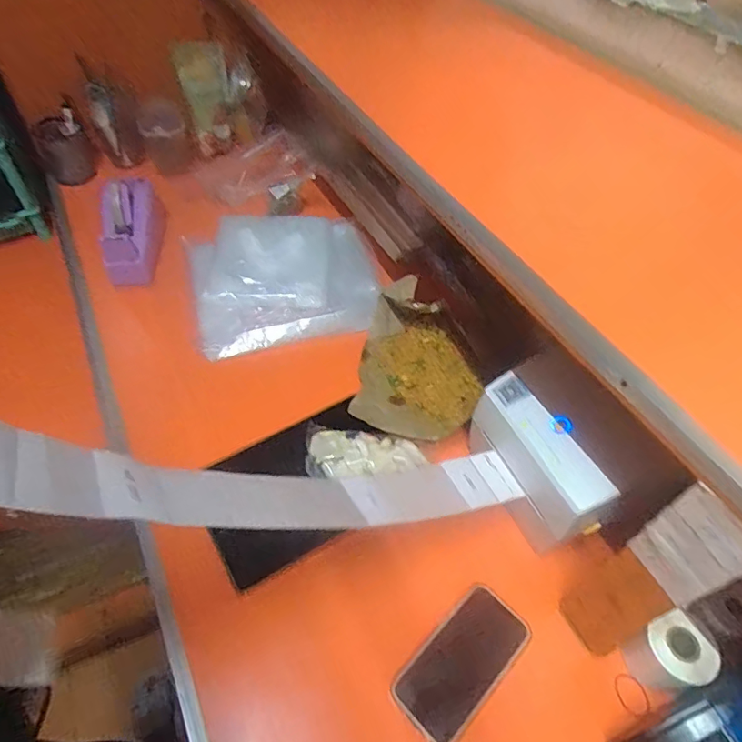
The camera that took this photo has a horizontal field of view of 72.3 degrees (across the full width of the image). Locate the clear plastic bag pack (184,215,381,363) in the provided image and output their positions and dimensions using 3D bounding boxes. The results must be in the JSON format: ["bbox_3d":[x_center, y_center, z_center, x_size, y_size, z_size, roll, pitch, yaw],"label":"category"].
[{"bbox_3d":[-0.147,-0.177,0.861,0.298,0.020,0.309,-11,53,-11],"label":"clear plastic bag pack"}]

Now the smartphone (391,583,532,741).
[{"bbox_3d":[0.096,0.297,0.522,0.149,0.010,0.075,-36,62,-29],"label":"smartphone"}]

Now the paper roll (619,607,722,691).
[{"bbox_3d":[0.296,0.285,0.503,0.058,0.066,0.054,-17,54,-18],"label":"paper roll"}]

